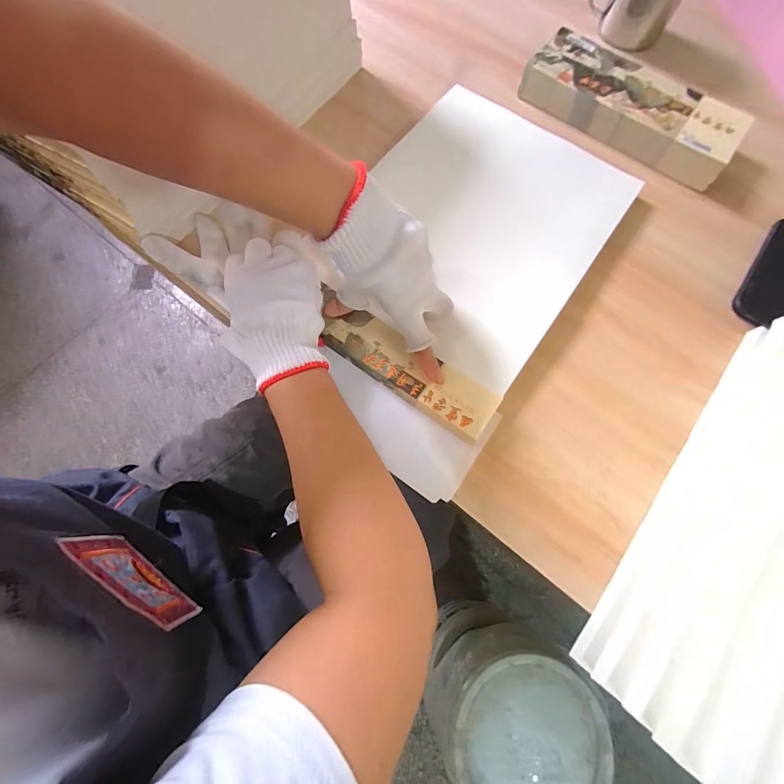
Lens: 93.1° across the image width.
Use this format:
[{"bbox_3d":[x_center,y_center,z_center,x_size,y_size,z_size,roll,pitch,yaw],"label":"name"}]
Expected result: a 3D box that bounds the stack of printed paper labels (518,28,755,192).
[{"bbox_3d":[0.296,-0.356,0.464,0.262,0.038,0.109,36,75,9],"label":"stack of printed paper labels"}]

